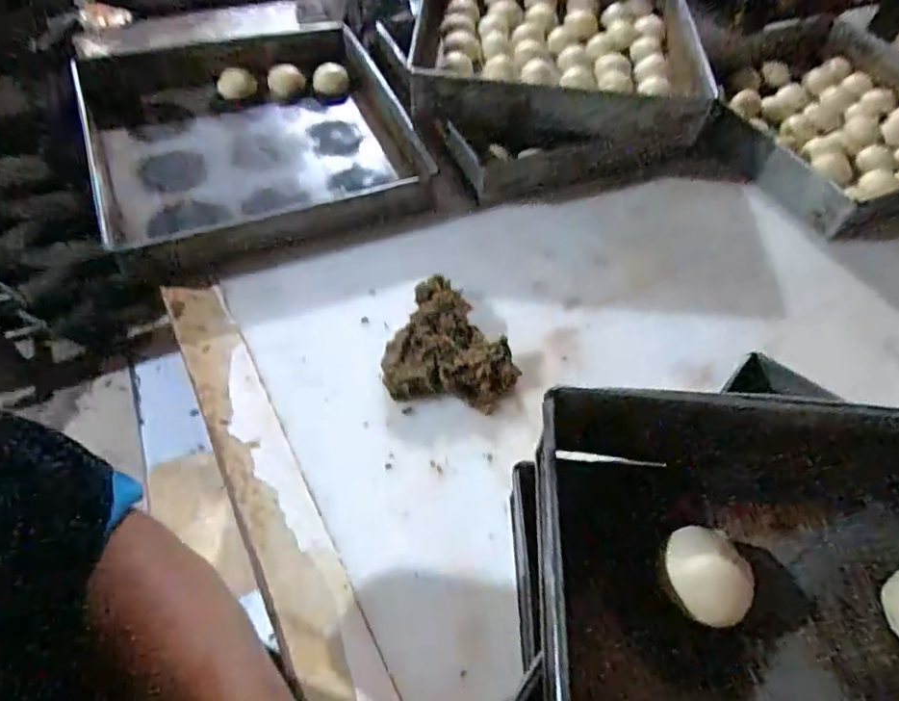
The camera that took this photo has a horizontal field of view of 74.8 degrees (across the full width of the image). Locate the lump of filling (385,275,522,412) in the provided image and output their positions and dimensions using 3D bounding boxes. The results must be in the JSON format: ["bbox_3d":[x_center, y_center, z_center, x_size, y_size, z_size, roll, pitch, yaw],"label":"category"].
[{"bbox_3d":[0.008,-0.008,0.656,0.145,0.041,0.155,13,54,7],"label":"lump of filling"}]

